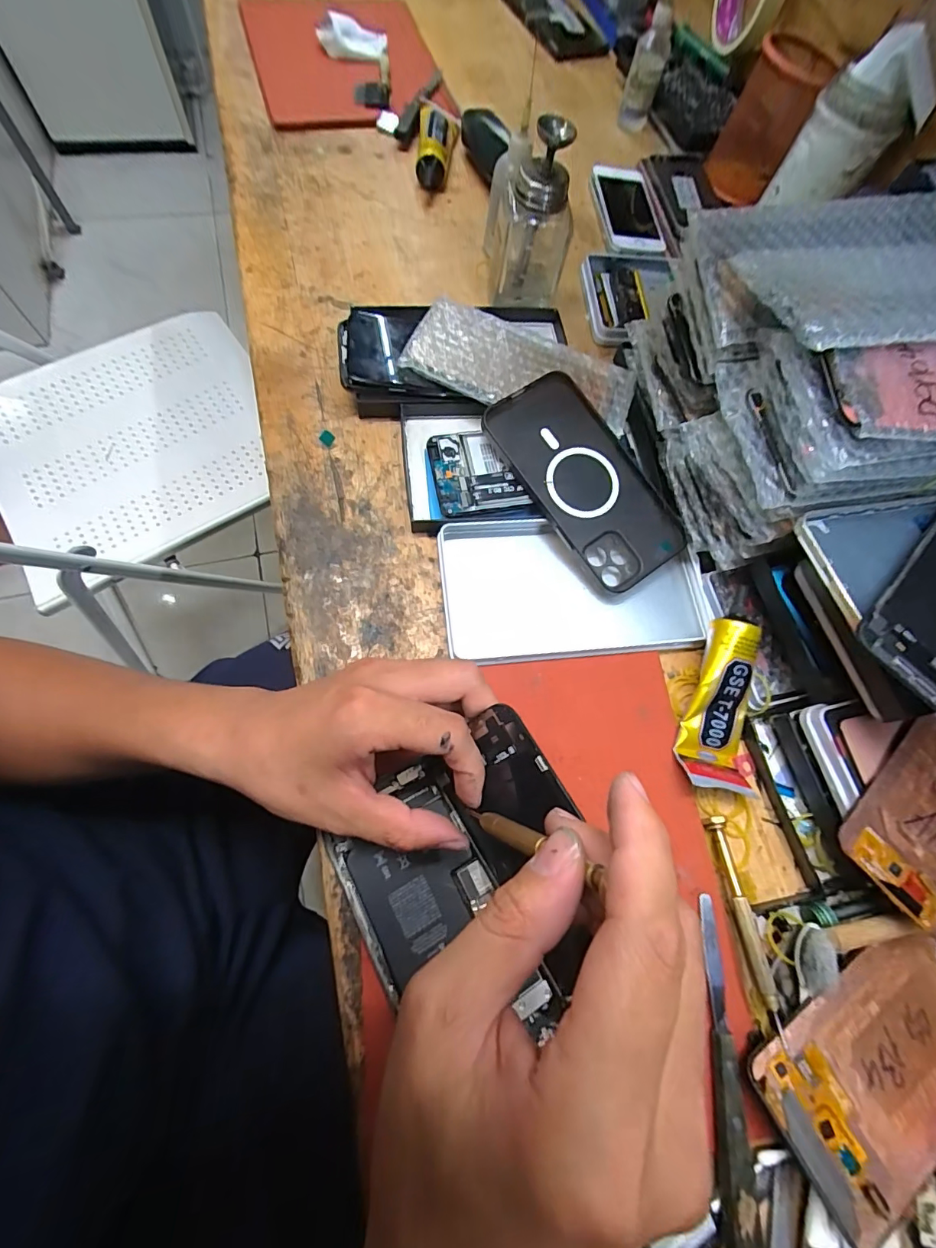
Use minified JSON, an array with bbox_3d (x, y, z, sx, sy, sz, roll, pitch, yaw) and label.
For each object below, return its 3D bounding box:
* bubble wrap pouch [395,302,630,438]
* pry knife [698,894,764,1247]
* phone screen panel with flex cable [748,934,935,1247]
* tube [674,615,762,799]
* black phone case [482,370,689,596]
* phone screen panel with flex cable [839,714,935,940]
[{"bbox_3d":[0.045,-0.203,0.376,0.179,0.008,0.080,18,73,-4],"label":"bubble wrap pouch"},{"bbox_3d":[0.130,0.221,0.237,0.015,0.012,0.142,5,70,-4],"label":"pry knife"},{"bbox_3d":[0.215,0.218,0.238,0.146,0.004,0.069,-20,63,-19],"label":"phone screen panel with flex cable"},{"bbox_3d":[0.159,0.048,0.294,0.042,0.031,0.104,10,89,2],"label":"tube"},{"bbox_3d":[0.086,-0.104,0.345,0.081,0.014,0.163,-38,89,-12],"label":"black phone case"},{"bbox_3d":[0.252,0.106,0.254,0.102,0.004,0.069,-43,79,-15],"label":"phone screen panel with flex cable"}]

